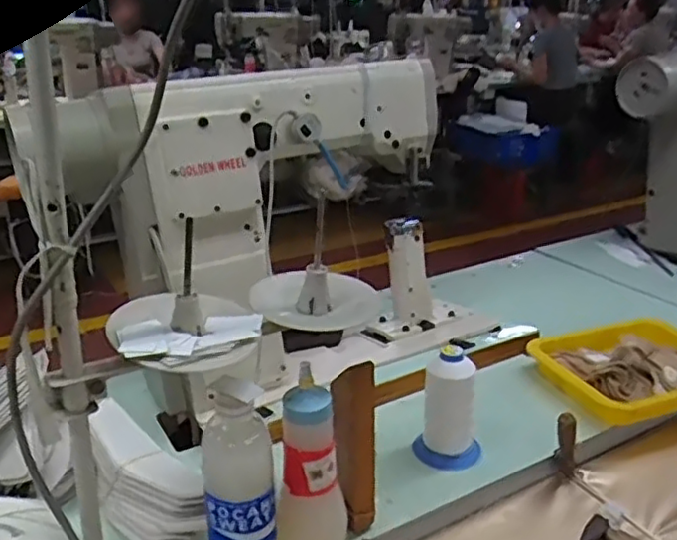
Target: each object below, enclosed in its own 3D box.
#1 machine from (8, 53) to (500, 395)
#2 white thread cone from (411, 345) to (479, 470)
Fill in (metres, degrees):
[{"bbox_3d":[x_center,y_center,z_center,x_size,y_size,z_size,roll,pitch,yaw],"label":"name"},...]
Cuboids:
[{"bbox_3d":[-0.044,-0.046,0.911,0.565,0.415,0.174,-14,26,-31],"label":"machine"},{"bbox_3d":[0.134,0.160,0.771,0.073,0.127,0.062,7,23,15],"label":"white thread cone"}]

